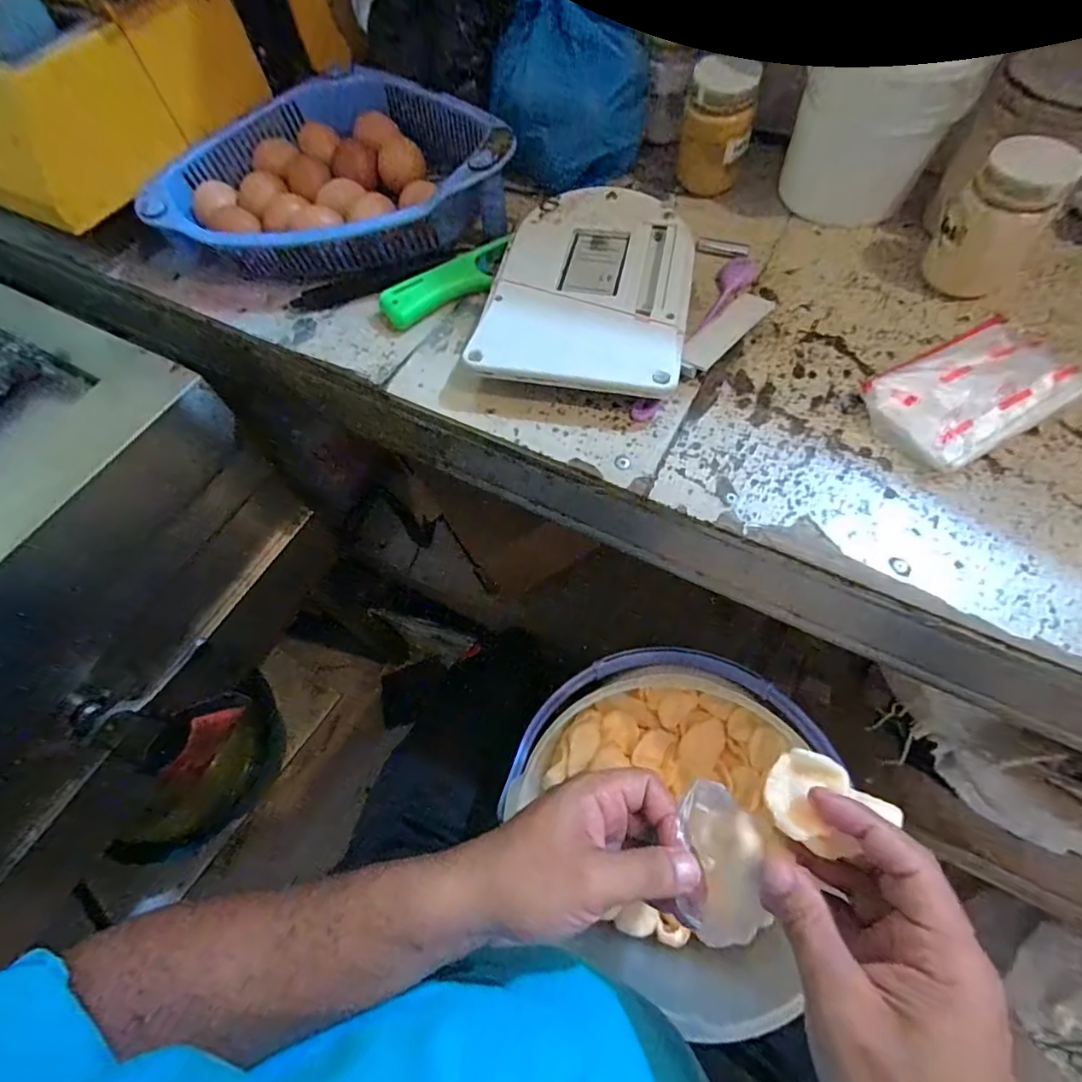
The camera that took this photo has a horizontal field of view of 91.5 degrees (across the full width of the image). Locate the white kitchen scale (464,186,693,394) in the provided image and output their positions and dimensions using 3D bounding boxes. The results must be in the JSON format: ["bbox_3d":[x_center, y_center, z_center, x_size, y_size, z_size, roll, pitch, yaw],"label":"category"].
[{"bbox_3d":[0.039,-0.193,0.408,0.144,0.035,0.198,9,64,8],"label":"white kitchen scale"}]

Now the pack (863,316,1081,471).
[{"bbox_3d":[0.287,-0.101,0.346,0.135,0.028,0.074,-28,64,-10],"label":"pack"}]

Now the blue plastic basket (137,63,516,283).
[{"bbox_3d":[-0.172,-0.324,0.472,0.289,0.068,0.197,0,63,4],"label":"blue plastic basket"}]

